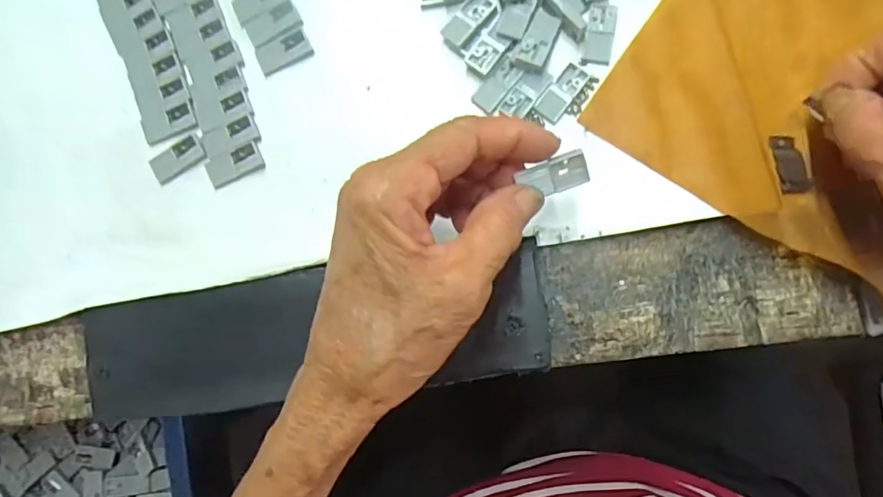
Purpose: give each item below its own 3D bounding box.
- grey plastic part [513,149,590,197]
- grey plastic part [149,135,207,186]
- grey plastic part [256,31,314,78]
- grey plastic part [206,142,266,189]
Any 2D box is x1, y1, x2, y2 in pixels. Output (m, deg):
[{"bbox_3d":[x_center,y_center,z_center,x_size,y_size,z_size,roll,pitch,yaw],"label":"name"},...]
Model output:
[{"bbox_3d":[0.043,-0.028,0.209,0.025,0.006,0.013,-18,85,2],"label":"grey plastic part"},{"bbox_3d":[-0.131,-0.044,0.269,0.028,0.004,0.013,-31,84,1],"label":"grey plastic part"},{"bbox_3d":[-0.079,-0.098,0.272,0.027,0.004,0.015,-22,85,2],"label":"grey plastic part"},{"bbox_3d":[-0.102,-0.041,0.269,0.028,0.004,0.013,-22,85,2],"label":"grey plastic part"}]

